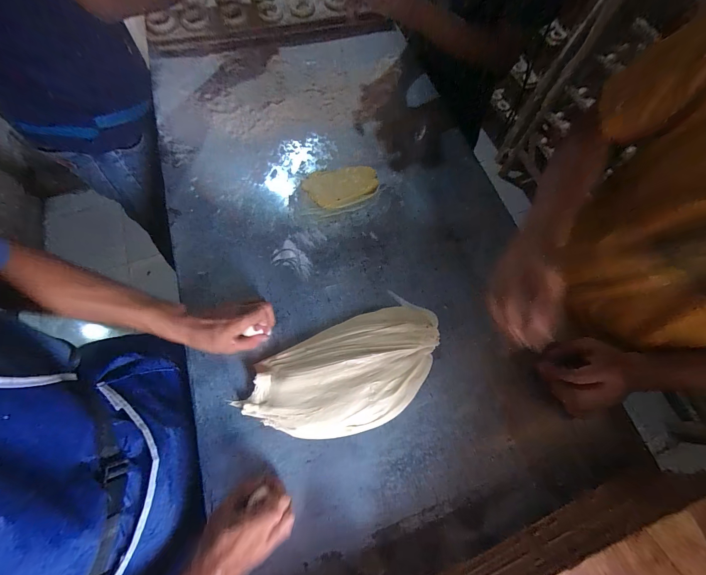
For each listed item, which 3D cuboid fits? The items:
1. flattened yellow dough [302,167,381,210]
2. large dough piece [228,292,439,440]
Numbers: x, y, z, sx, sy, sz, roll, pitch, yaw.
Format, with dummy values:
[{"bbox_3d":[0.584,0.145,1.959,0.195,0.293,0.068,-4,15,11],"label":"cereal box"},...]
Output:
[{"bbox_3d":[-0.020,-0.200,0.579,0.143,0.010,0.091,-18,70,-8],"label":"flattened yellow dough"},{"bbox_3d":[-0.001,0.126,0.448,0.303,0.034,0.160,-28,71,-12],"label":"large dough piece"}]

